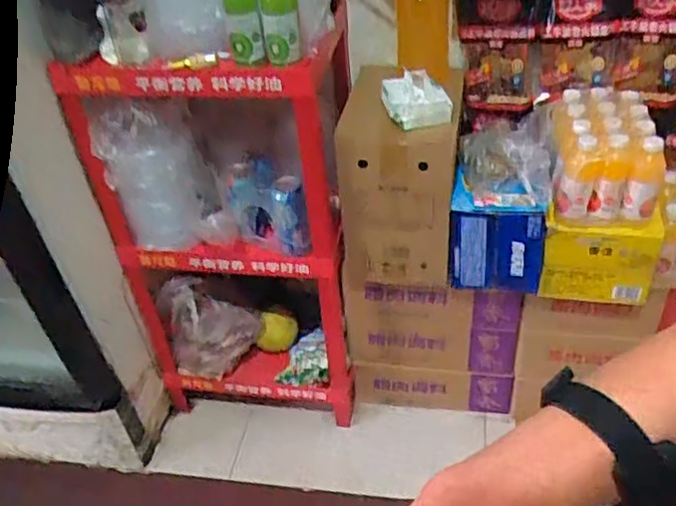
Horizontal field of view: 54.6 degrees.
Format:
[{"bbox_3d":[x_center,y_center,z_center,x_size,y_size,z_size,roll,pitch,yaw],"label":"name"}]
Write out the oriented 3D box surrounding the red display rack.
[{"bbox_3d":[-0.205,-0.034,1.394,0.443,0.799,0.273,7,40,15],"label":"red display rack"}]

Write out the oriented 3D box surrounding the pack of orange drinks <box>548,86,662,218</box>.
[{"bbox_3d":[0.475,-0.185,1.184,0.179,0.136,0.207,3,40,11],"label":"pack of orange drinks"}]

